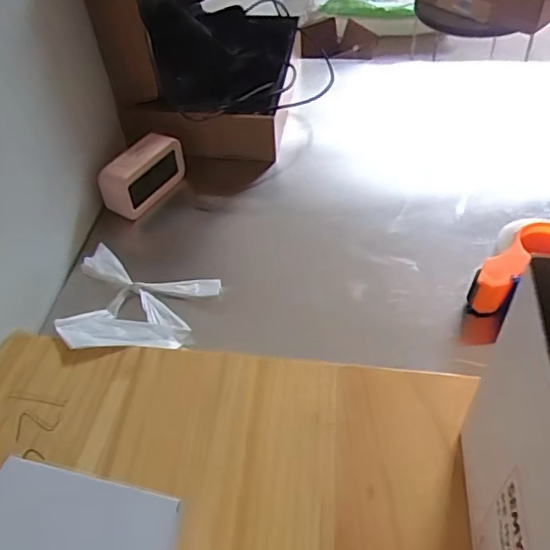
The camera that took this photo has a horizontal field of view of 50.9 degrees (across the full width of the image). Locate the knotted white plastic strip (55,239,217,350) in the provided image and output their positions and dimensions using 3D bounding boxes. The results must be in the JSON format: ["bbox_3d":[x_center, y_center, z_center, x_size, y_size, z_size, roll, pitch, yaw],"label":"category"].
[{"bbox_3d":[-0.191,0.037,0.743,0.194,0.055,0.186,11,50,15],"label":"knotted white plastic strip"}]

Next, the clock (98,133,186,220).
[{"bbox_3d":[-0.205,-0.159,0.907,0.057,0.077,0.143,18,52,21],"label":"clock"}]

